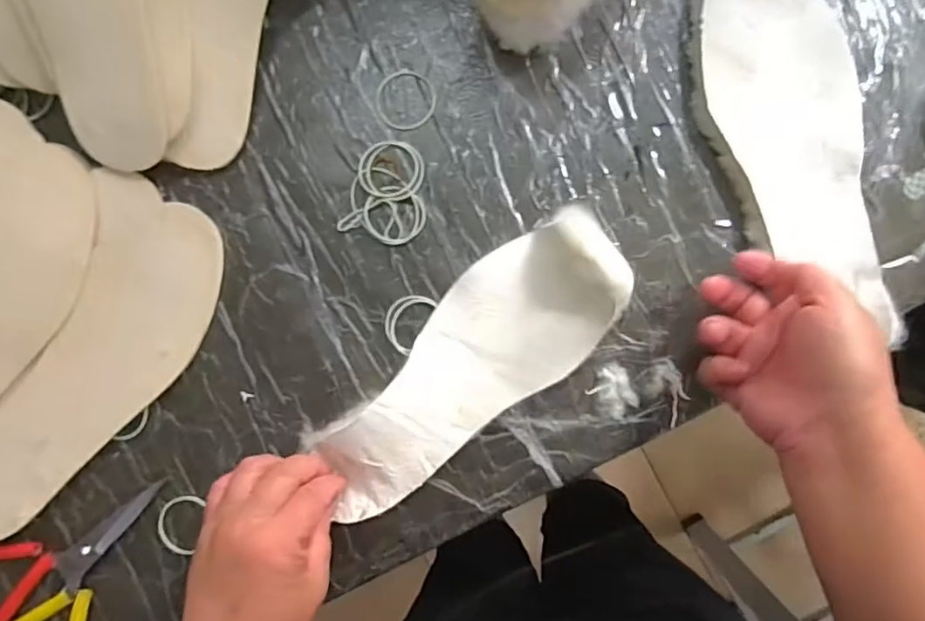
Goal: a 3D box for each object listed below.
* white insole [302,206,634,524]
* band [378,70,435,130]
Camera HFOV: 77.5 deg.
[{"bbox_3d":[0.003,0.042,0.380,0.247,0.043,0.091,-44,90,7],"label":"white insole"},{"bbox_3d":[-0.040,-0.148,0.404,0.042,0.004,0.041,0,92,3],"label":"band"}]

